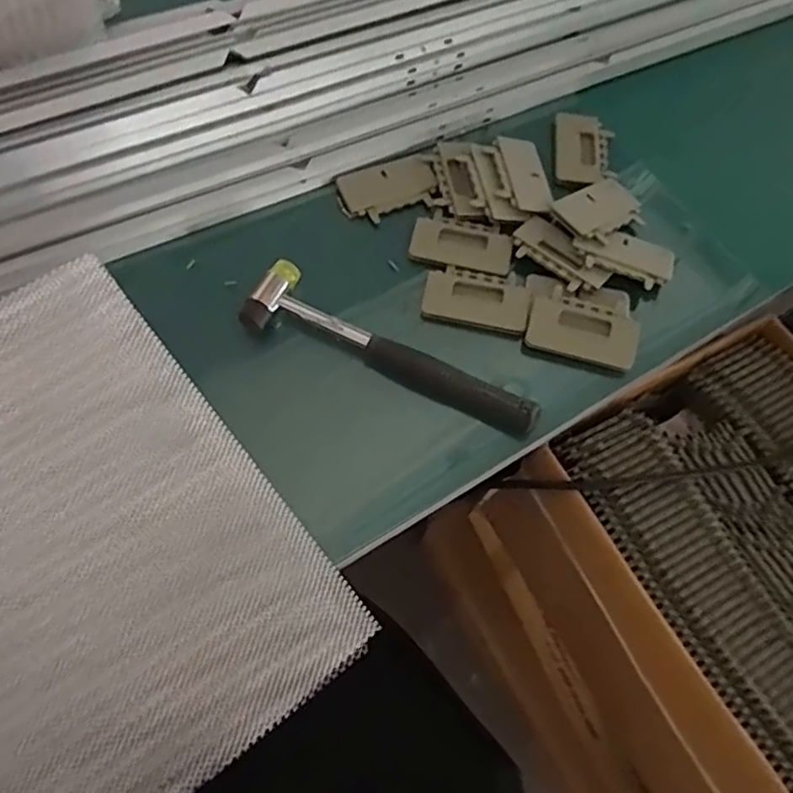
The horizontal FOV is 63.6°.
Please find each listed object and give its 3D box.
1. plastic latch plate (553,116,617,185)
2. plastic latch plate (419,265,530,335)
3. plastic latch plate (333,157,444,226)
[{"bbox_3d":[0.177,-0.233,0.602,0.054,0.004,0.086,8,65,0],"label":"plastic latch plate"},{"bbox_3d":[0.066,-0.081,0.528,0.083,0.011,0.053,10,65,1],"label":"plastic latch plate"},{"bbox_3d":[-0.008,-0.184,0.571,0.087,0.010,0.054,-15,67,-10],"label":"plastic latch plate"}]

